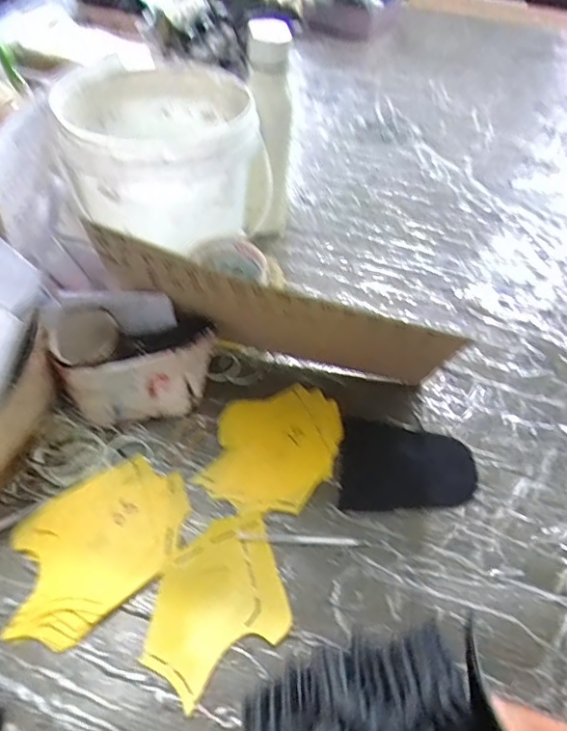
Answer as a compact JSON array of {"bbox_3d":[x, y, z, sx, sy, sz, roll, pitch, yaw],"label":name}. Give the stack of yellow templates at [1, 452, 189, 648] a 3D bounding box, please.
[{"bbox_3d":[-0.153,0.144,0.447,0.157,0.007,0.111,-33,57,-31],"label":"stack of yellow templates"}]

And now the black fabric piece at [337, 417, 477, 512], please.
[{"bbox_3d":[0.116,0.095,0.511,0.125,0.008,0.091,7,46,0],"label":"black fabric piece"}]

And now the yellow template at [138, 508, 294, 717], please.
[{"bbox_3d":[-0.051,0.182,0.424,0.125,0.004,0.100,-28,56,-26],"label":"yellow template"}]

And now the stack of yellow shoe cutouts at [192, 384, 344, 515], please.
[{"bbox_3d":[-0.007,0.075,0.524,0.116,0.006,0.143,11,48,10],"label":"stack of yellow shoe cutouts"}]

